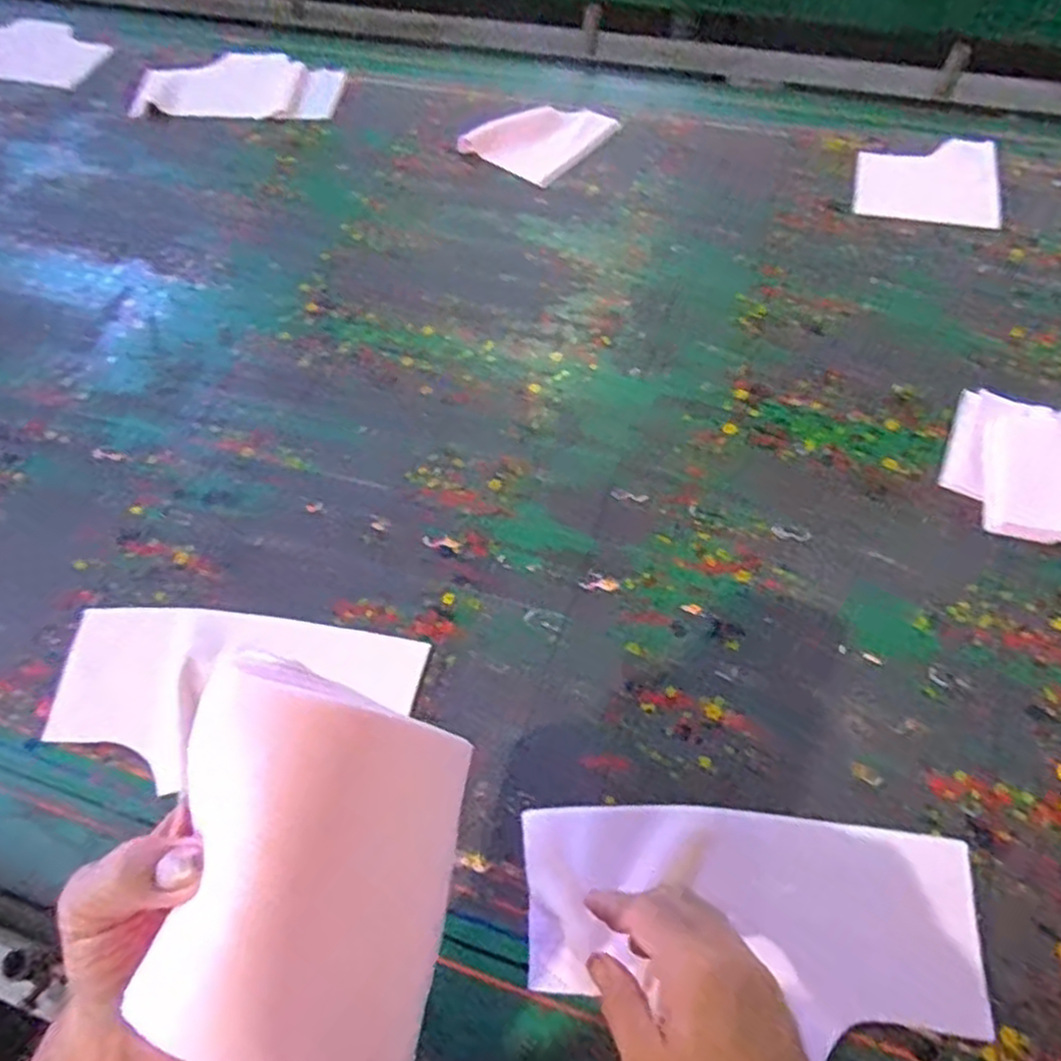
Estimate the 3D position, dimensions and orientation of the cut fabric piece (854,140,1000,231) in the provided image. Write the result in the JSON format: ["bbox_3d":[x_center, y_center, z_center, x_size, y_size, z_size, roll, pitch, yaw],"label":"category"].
[{"bbox_3d":[0.493,-0.440,0.925,0.162,0.005,0.160,11,62,10],"label":"cut fabric piece"}]

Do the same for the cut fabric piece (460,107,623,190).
[{"bbox_3d":[0.012,-0.542,1.017,0.156,0.009,0.166,35,69,21],"label":"cut fabric piece"}]

